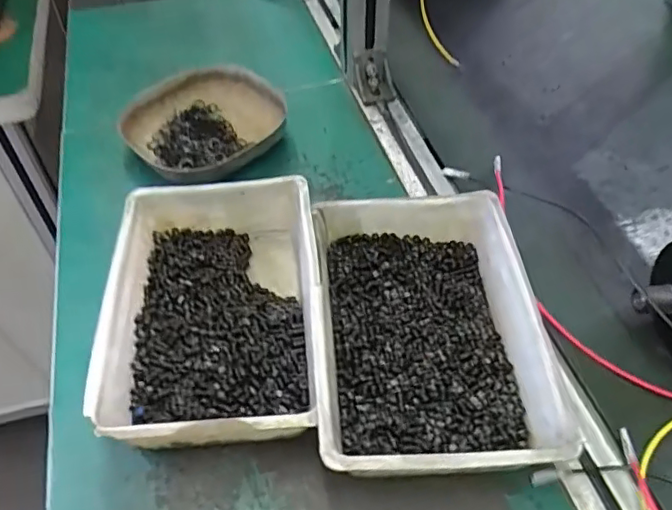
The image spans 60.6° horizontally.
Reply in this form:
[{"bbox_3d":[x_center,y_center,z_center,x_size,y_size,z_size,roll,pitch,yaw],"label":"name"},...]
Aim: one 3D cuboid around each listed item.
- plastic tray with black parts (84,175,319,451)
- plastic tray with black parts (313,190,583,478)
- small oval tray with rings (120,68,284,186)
[{"bbox_3d":[-0.082,0.037,0.401,0.135,0.055,0.198,-4,50,-2],"label":"plastic tray with black parts"},{"bbox_3d":[0.058,0.049,0.382,0.138,0.056,0.197,-3,50,-1],"label":"plastic tray with black parts"},{"bbox_3d":[-0.126,-0.132,0.556,0.145,0.034,0.155,-36,58,-25],"label":"small oval tray with rings"}]

